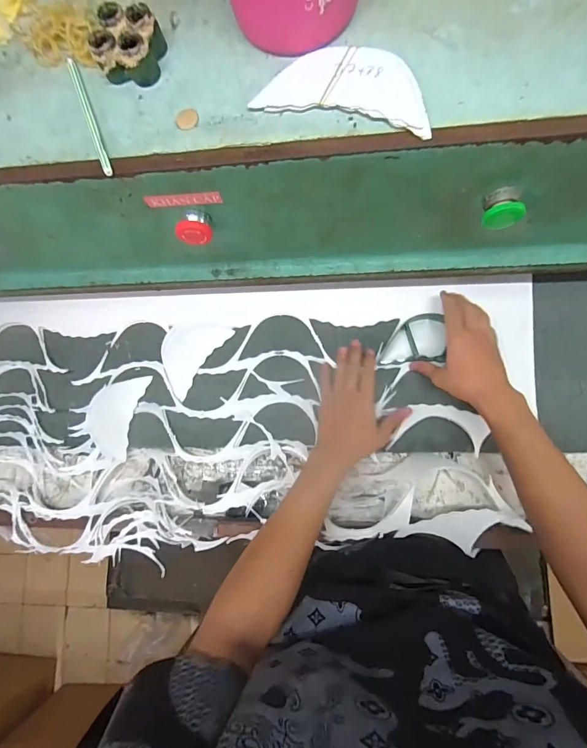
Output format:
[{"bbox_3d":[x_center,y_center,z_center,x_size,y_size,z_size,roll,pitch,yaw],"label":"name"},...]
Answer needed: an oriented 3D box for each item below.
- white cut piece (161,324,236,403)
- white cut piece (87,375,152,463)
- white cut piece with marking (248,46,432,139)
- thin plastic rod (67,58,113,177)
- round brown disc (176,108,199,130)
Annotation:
[{"bbox_3d":[-0.173,-0.038,0.609,0.087,0.004,0.134,35,85,10],"label":"white cut piece"},{"bbox_3d":[-0.294,0.065,0.609,0.082,0.007,0.138,17,84,9],"label":"white cut piece"},{"bbox_3d":[0.048,-0.253,0.324,0.149,0.009,0.072,16,84,9],"label":"white cut piece with marking"},{"bbox_3d":[-0.193,-0.242,0.348,0.008,0.010,0.134,-23,80,3],"label":"thin plastic rod"},{"bbox_3d":[-0.097,-0.234,0.341,0.021,0.004,0.022,-1,82,7],"label":"round brown disc"}]

